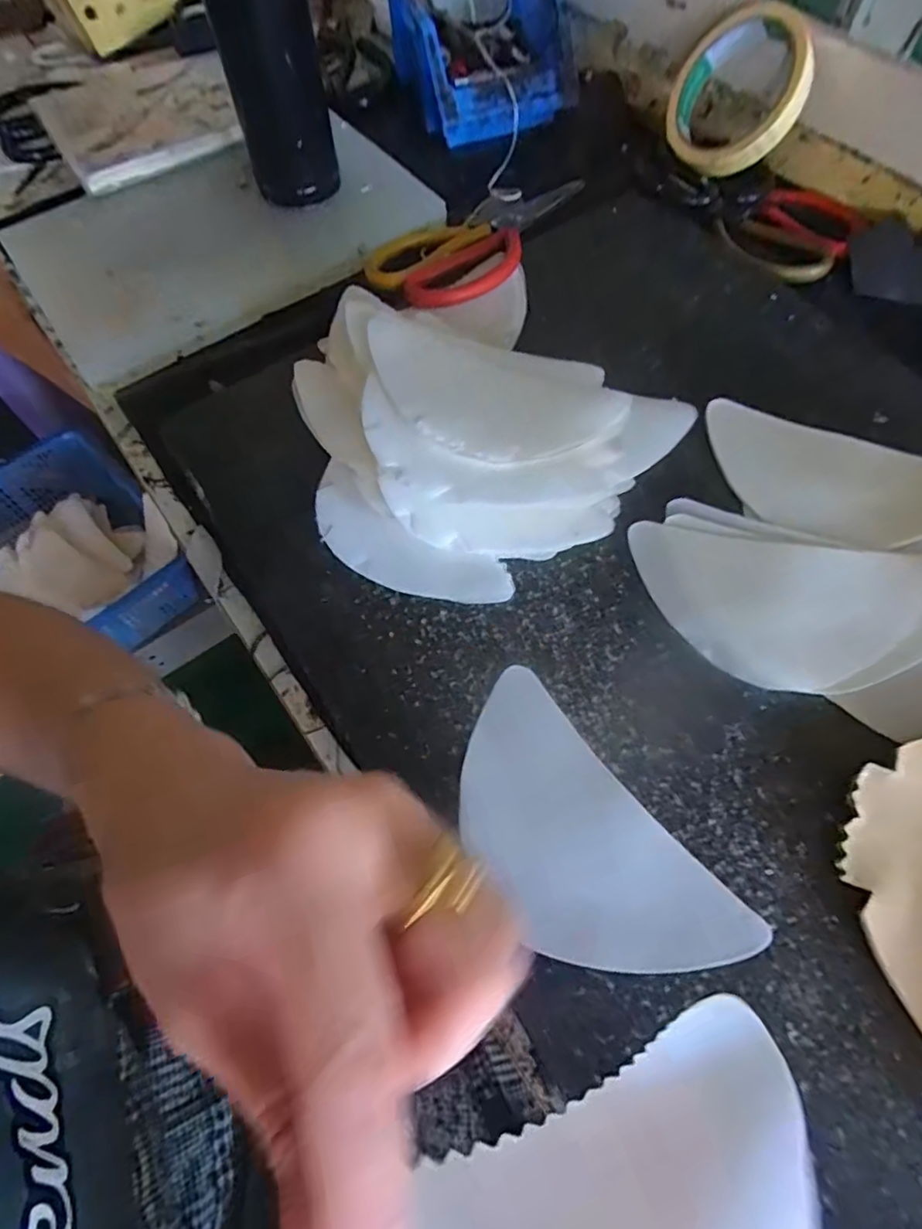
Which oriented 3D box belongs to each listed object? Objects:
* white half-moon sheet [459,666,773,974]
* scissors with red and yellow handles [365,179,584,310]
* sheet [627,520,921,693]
[{"bbox_3d":[0.048,0.097,0.246,0.072,0.004,0.141,-36,68,-19],"label":"white half-moon sheet"},{"bbox_3d":[0.010,-0.286,0.433,0.107,0.010,0.198,21,59,22],"label":"scissors with red and yellow handles"},{"bbox_3d":[0.166,-0.002,0.286,0.157,0.010,0.081,10,65,5],"label":"sheet"}]

